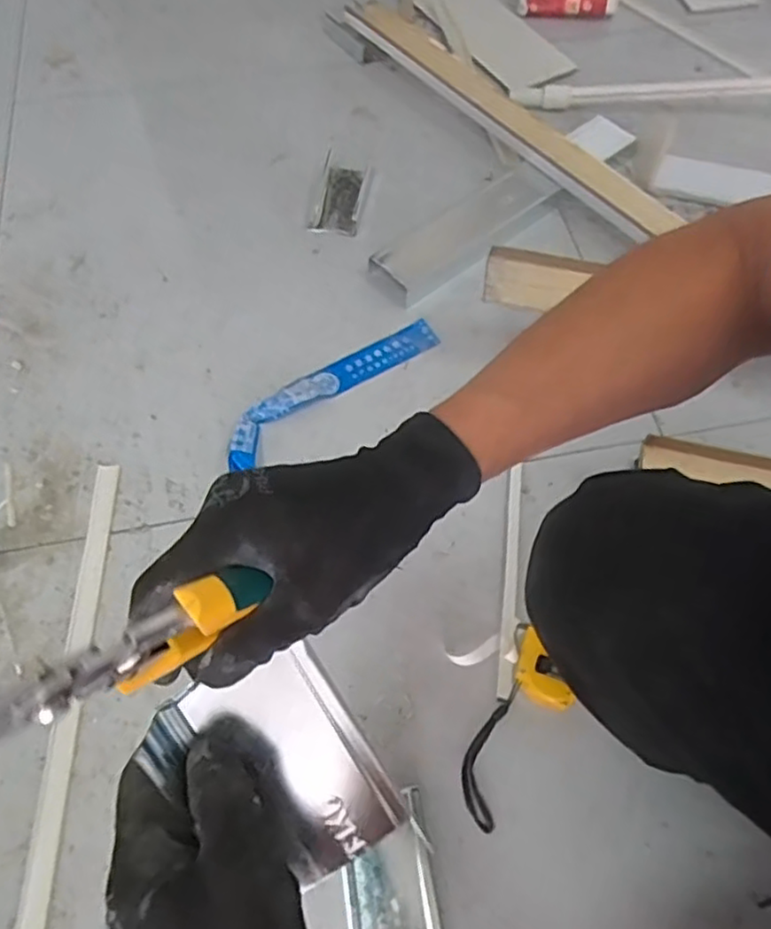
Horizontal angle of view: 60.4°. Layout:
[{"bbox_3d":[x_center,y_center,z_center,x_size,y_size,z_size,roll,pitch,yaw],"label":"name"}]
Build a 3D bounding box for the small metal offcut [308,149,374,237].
[{"bbox_3d":[-0.063,-0.389,0.960,0.067,0.016,0.139,11,62,6],"label":"small metal offcut"}]

